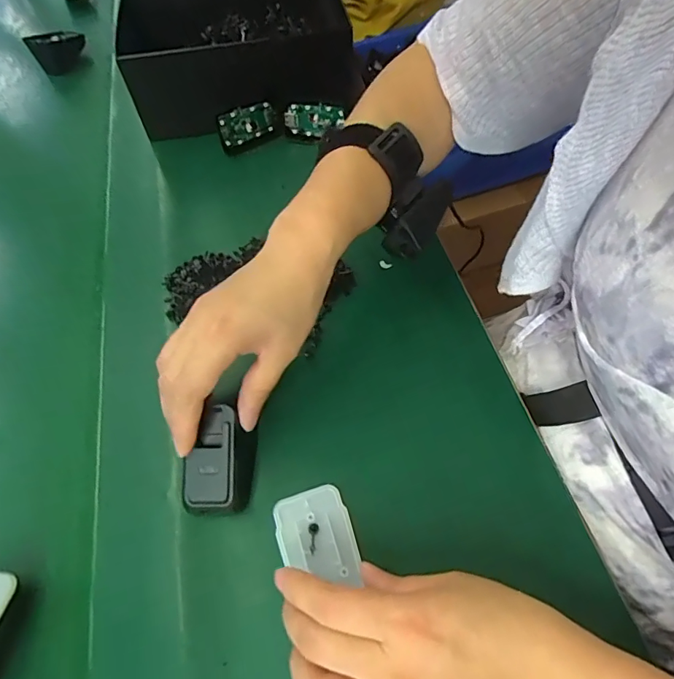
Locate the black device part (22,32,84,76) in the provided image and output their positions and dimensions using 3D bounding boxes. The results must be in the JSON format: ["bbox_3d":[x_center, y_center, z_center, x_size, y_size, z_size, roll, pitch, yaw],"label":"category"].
[{"bbox_3d":[-0.377,-0.381,0.600,0.019,0.059,0.072,50,50,-3],"label":"black device part"}]

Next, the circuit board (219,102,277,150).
[{"bbox_3d":[-0.095,-0.226,0.477,0.062,0.042,0.008,-28,61,-13],"label":"circuit board"}]

